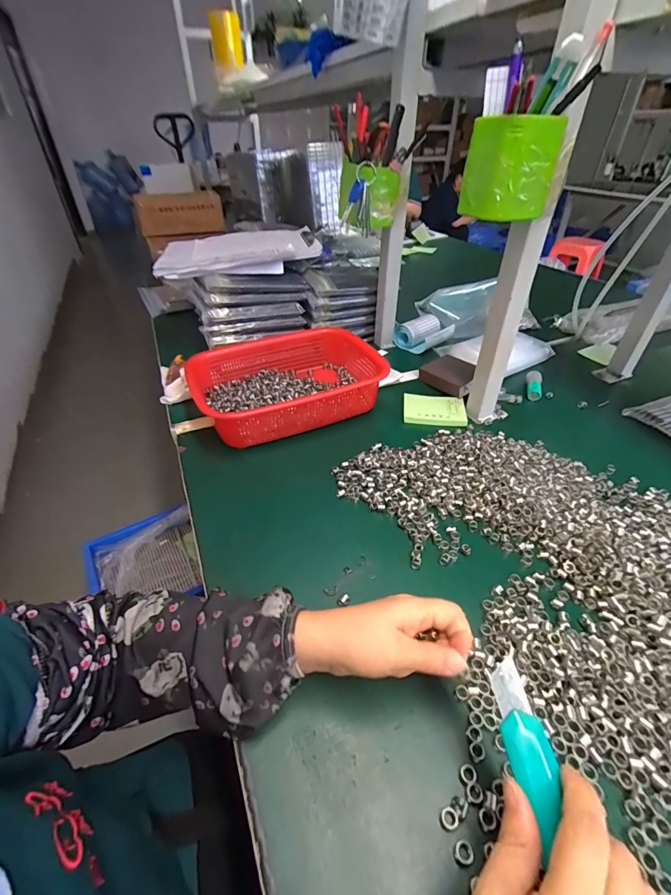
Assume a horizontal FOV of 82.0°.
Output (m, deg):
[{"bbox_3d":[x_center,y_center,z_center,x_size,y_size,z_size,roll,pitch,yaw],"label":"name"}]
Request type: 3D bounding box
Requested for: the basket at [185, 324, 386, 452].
[{"bbox_3d":[-0.062,-0.107,0.616,0.307,0.065,0.208,-17,42,-21],"label":"basket"}]

